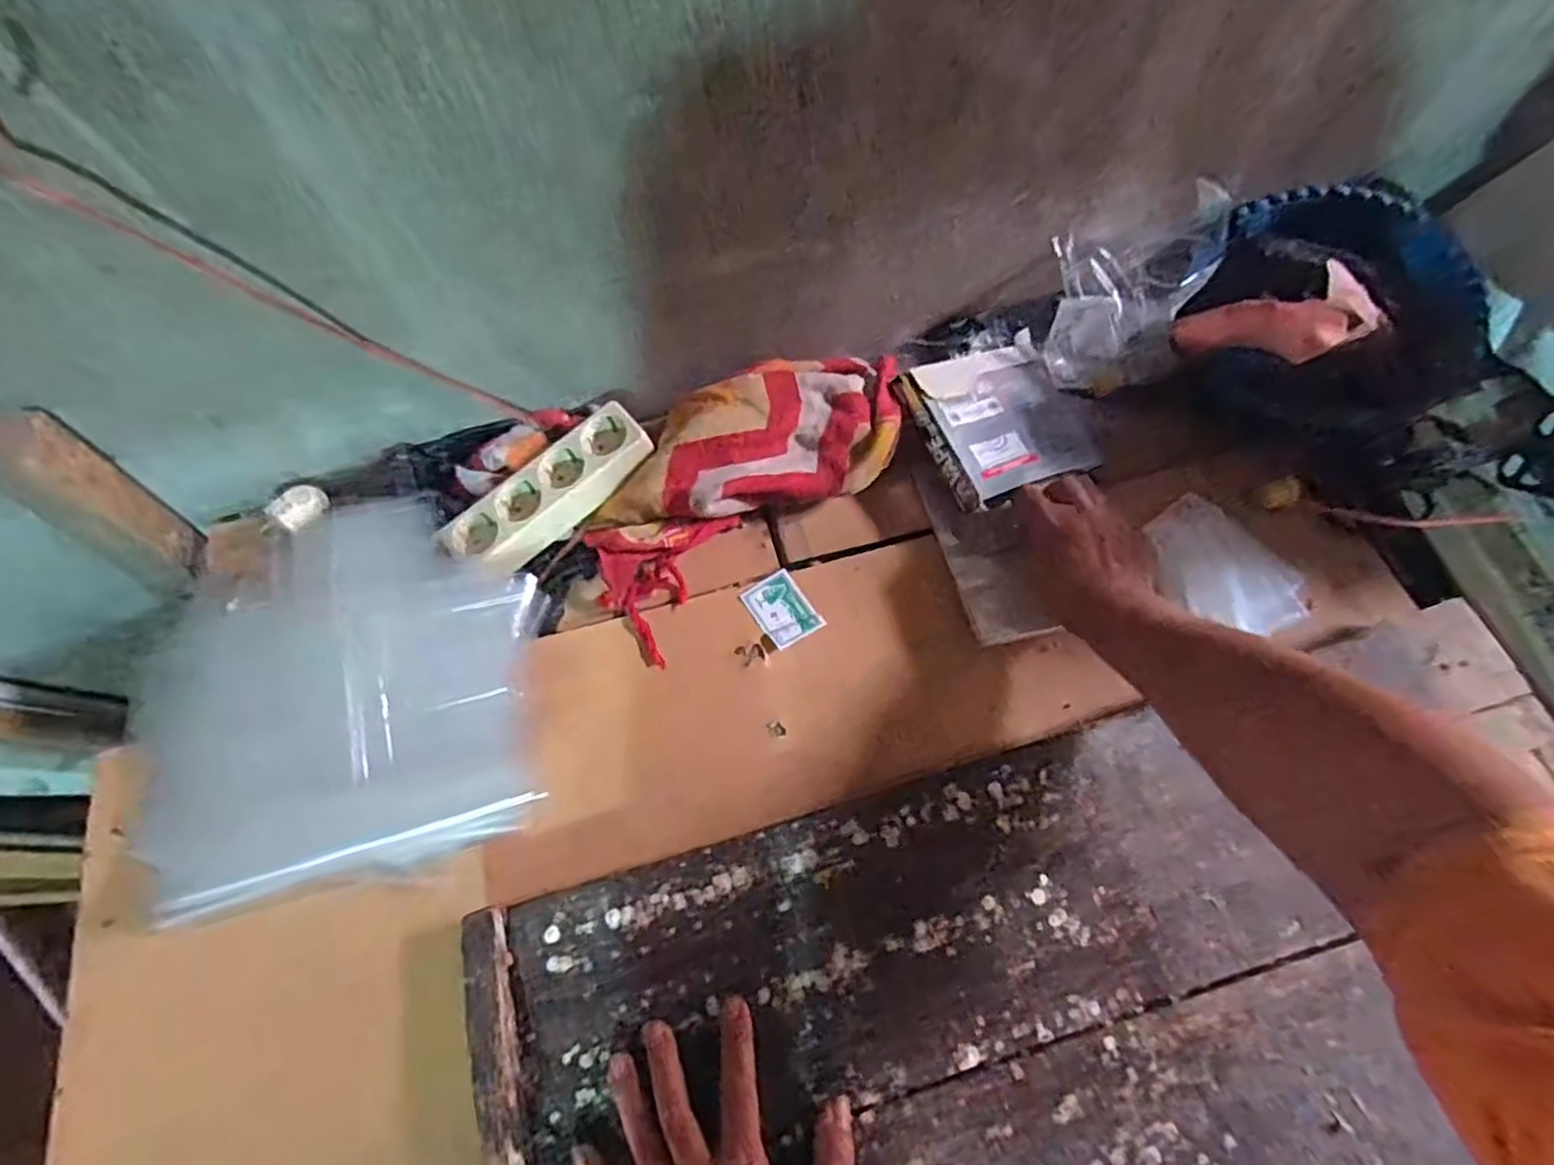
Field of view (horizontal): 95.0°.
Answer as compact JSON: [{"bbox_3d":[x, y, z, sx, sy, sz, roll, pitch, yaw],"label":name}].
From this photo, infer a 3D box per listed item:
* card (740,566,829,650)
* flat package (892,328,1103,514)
[{"bbox_3d":[0.005,0.022,0.589,0.046,0.005,0.061,-32,70,-10],"label":"card"},{"bbox_3d":[0.199,-0.145,0.617,0.160,0.024,0.137,-23,73,-21],"label":"flat package"}]

